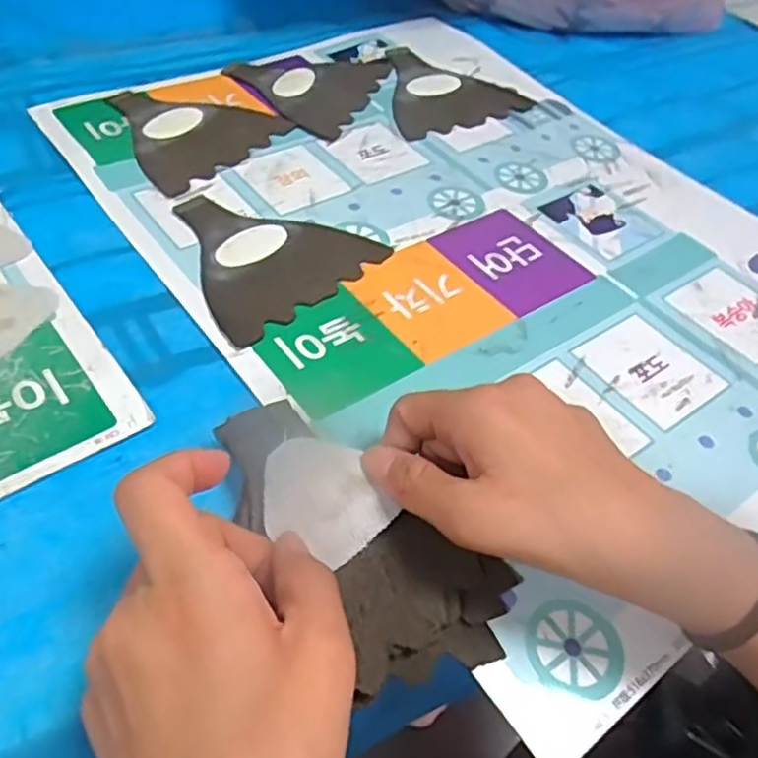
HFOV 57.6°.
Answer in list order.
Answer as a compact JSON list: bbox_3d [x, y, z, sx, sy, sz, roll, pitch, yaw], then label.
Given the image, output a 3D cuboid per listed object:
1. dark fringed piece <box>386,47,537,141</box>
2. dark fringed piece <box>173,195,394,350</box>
[{"bbox_3d":[0.047,-0.251,0.593,0.124,0.005,0.127,-24,55,-24],"label":"dark fringed piece"},{"bbox_3d":[-0.078,-0.081,0.426,0.123,0.005,0.121,35,54,22],"label":"dark fringed piece"}]

